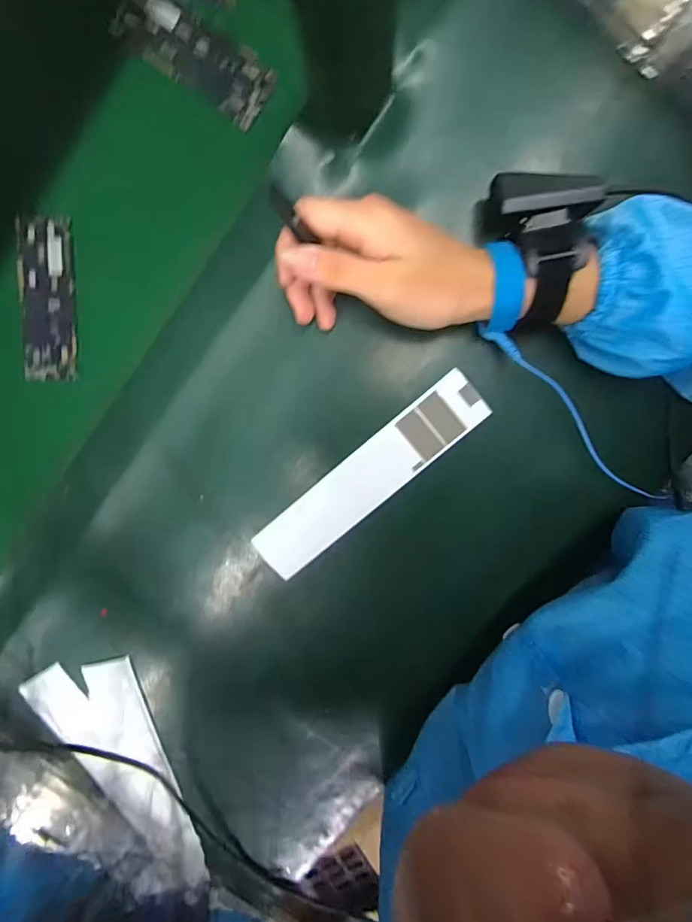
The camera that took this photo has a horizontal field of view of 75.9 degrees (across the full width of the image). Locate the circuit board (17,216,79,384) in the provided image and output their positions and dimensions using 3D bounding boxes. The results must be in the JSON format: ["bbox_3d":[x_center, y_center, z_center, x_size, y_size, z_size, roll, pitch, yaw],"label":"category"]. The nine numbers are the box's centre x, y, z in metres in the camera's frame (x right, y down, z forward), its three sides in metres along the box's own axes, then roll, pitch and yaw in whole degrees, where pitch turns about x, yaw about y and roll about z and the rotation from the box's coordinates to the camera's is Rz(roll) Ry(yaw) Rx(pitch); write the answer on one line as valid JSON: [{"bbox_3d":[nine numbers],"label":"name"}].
[{"bbox_3d":[-0.241,-0.129,0.359,0.043,0.004,0.126,3,98,2],"label":"circuit board"}]

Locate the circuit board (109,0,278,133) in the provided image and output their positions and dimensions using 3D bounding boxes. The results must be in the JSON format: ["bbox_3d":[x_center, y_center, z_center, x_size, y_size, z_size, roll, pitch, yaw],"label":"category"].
[{"bbox_3d":[-0.111,-0.299,0.326,0.122,0.006,0.045,34,98,-3],"label":"circuit board"}]

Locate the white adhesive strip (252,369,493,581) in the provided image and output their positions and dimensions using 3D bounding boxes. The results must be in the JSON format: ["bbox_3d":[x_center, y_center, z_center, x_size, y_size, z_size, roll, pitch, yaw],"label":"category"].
[{"bbox_3d":[0.018,0.015,0.363,0.217,0.006,0.044,-40,94,8],"label":"white adhesive strip"}]

